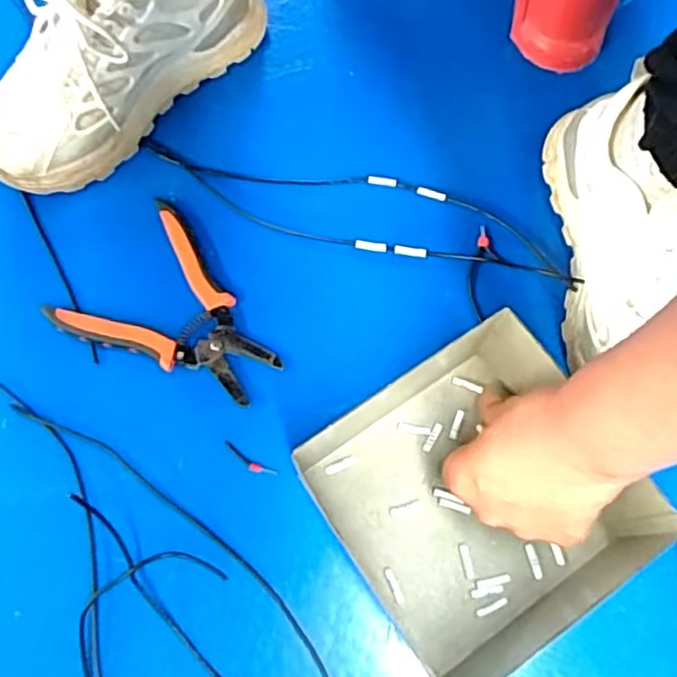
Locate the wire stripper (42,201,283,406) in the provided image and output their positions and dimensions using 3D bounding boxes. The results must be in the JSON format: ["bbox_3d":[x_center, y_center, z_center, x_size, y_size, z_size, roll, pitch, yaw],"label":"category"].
[{"bbox_3d":[-0.116,-0.013,0.473,0.150,0.014,0.115,41,75,13],"label":"wire stripper"}]

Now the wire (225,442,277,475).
[{"bbox_3d":[-0.060,0.082,0.449,0.041,0.004,0.008,29,73,10],"label":"wire"}]

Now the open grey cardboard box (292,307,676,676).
[{"bbox_3d":[0.085,0.094,0.401,0.163,0.085,0.185,-32,74,-11],"label":"open grey cardboard box"}]

